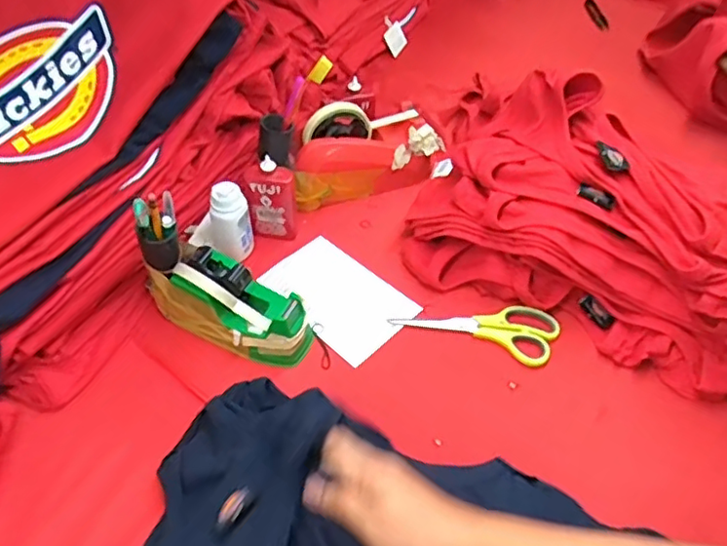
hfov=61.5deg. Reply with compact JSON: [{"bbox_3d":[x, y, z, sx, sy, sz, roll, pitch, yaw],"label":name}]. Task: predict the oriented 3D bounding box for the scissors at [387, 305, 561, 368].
[{"bbox_3d":[0.127,0.053,0.692,0.177,0.009,0.066,15,50,14],"label":"scissors"}]

